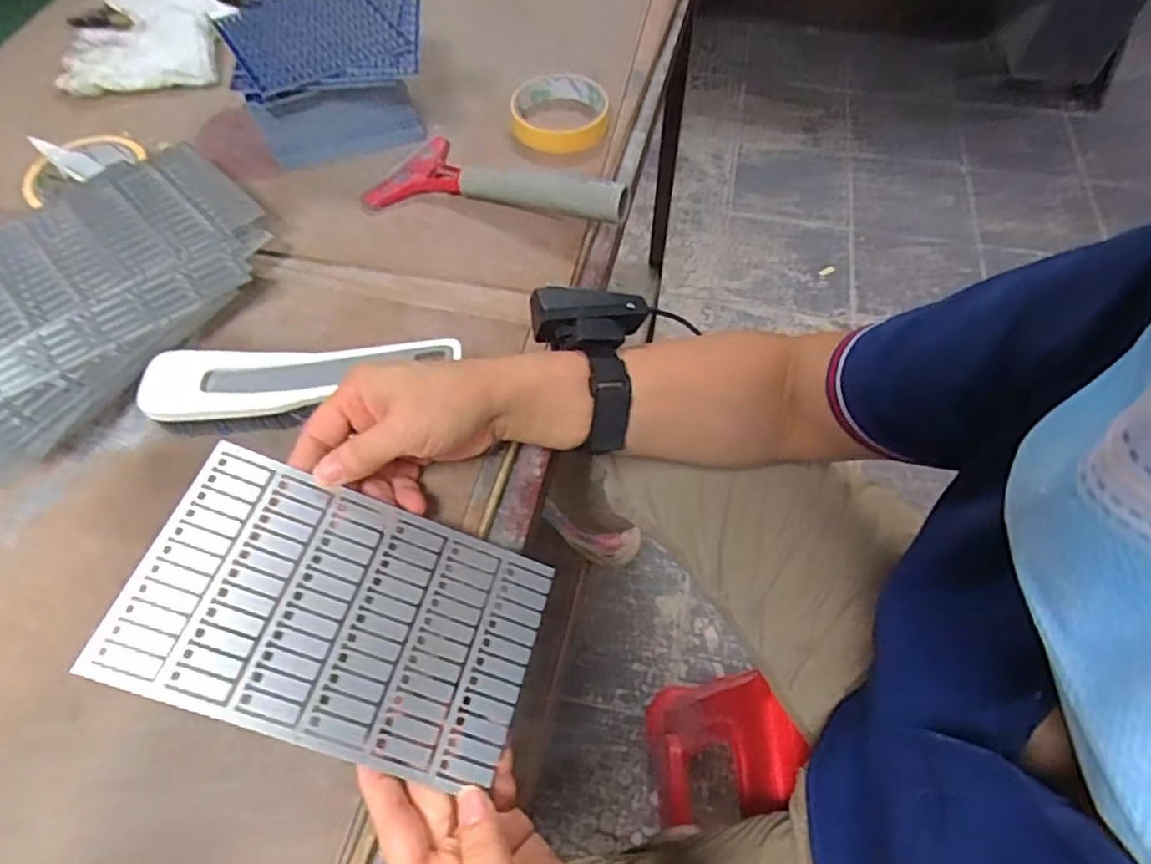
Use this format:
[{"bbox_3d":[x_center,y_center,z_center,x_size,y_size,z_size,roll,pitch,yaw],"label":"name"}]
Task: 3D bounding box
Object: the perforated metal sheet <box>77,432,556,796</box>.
[{"bbox_3d":[-0.116,0.091,0.332,0.191,0.004,0.119,23,59,-9],"label":"perforated metal sheet"}]

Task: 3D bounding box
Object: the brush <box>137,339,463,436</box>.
[{"bbox_3d":[-0.178,-0.027,0.421,0.179,0.044,0.047,-4,60,-1],"label":"brush"}]

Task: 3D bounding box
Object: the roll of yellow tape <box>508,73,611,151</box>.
[{"bbox_3d":[-0.015,-0.287,0.591,0.084,0.021,0.090,-1,60,1],"label":"roll of yellow tape"}]

